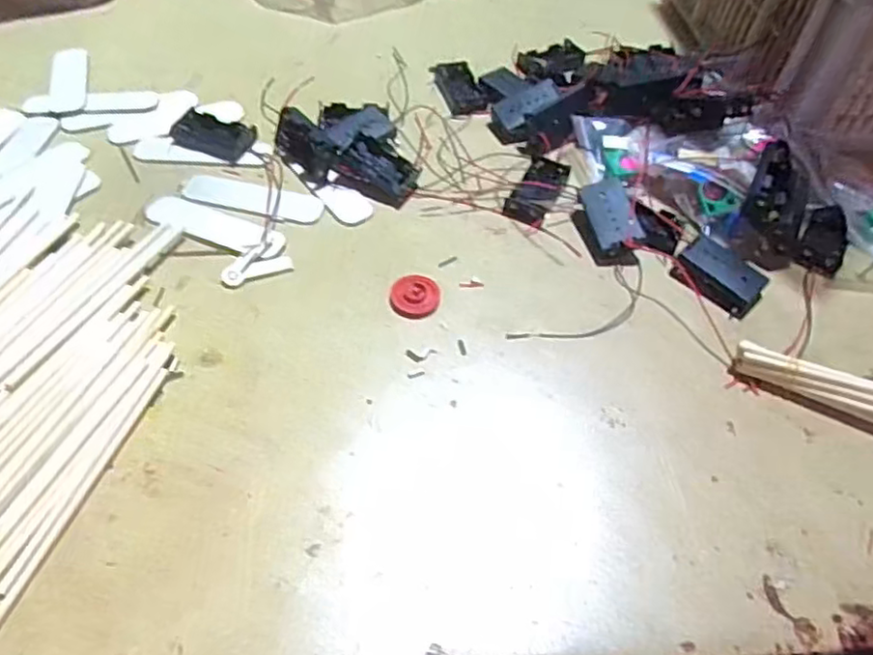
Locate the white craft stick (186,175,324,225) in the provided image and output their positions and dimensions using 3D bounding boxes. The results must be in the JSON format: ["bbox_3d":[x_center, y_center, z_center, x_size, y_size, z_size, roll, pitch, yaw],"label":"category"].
[{"bbox_3d":[-0.134,-0.096,0.490,0.102,0.004,0.028,14,54,5],"label":"white craft stick"}]

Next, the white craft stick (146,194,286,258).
[{"bbox_3d":[-0.156,-0.072,0.464,0.104,0.007,0.032,20,45,12],"label":"white craft stick"}]

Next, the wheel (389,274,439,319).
[{"bbox_3d":[-0.013,-0.020,0.437,0.032,0.010,0.028,-6,55,-9],"label":"wheel"}]

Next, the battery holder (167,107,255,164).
[{"bbox_3d":[-0.175,-0.151,0.521,0.061,0.012,0.036,14,54,6],"label":"battery holder"}]

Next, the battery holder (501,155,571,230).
[{"bbox_3d":[0.077,-0.105,0.503,0.033,0.009,0.067,24,55,13],"label":"battery holder"}]

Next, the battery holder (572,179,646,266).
[{"bbox_3d":[0.124,-0.077,0.479,0.035,0.024,0.065,-5,54,-9],"label":"battery holder"}]

